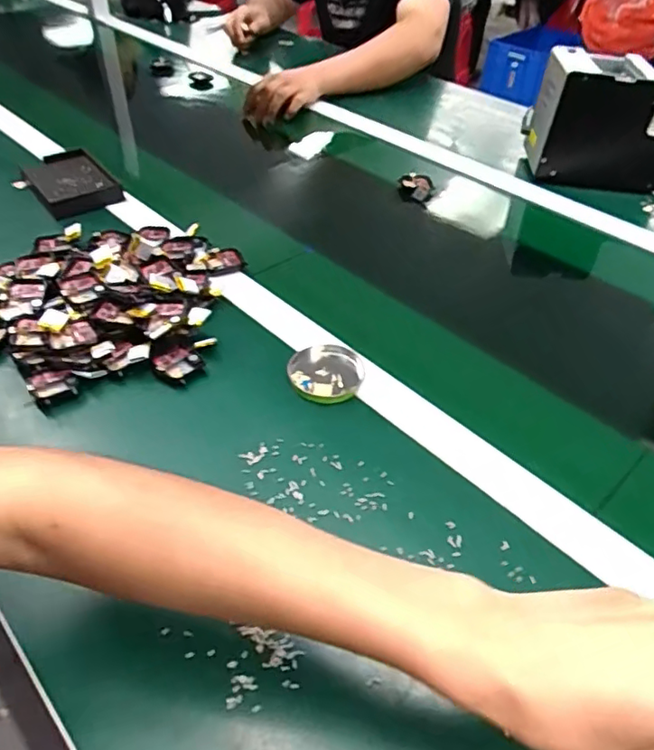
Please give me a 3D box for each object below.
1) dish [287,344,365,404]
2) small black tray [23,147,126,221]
[{"bbox_3d":[0.001,-0.002,0.505,0.065,0.010,0.060,1,42,-1],"label":"dish"},{"bbox_3d":[-0.320,-0.240,0.724,0.087,0.031,0.128,-24,48,-26],"label":"small black tray"}]

